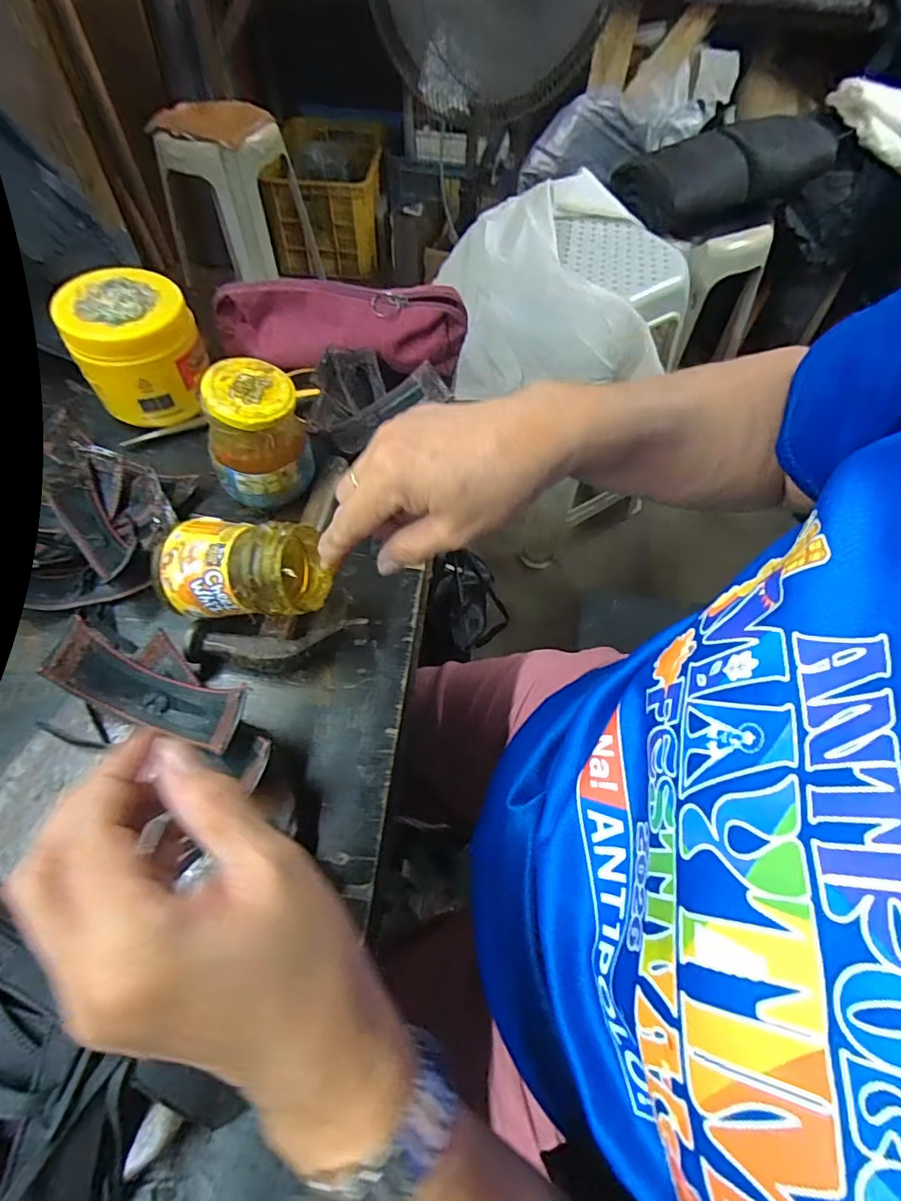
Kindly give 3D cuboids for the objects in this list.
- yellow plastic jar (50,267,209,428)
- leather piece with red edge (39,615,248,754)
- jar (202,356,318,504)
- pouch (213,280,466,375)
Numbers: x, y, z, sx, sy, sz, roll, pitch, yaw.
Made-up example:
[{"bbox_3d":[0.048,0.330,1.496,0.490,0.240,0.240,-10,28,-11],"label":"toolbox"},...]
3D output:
[{"bbox_3d":[-0.256,-0.209,0.454,0.095,0.085,0.086,-27,63,-16],"label":"yellow plastic jar"},{"bbox_3d":[-0.169,0.051,0.311,0.114,0.029,0.035,19,60,10],"label":"leather piece with red edge"},{"bbox_3d":[-0.140,-0.119,0.394,0.069,0.081,0.059,-18,61,-12],"label":"jar"},{"bbox_3d":[-0.104,-0.250,0.502,0.228,0.062,0.052,1,59,0],"label":"pouch"}]

